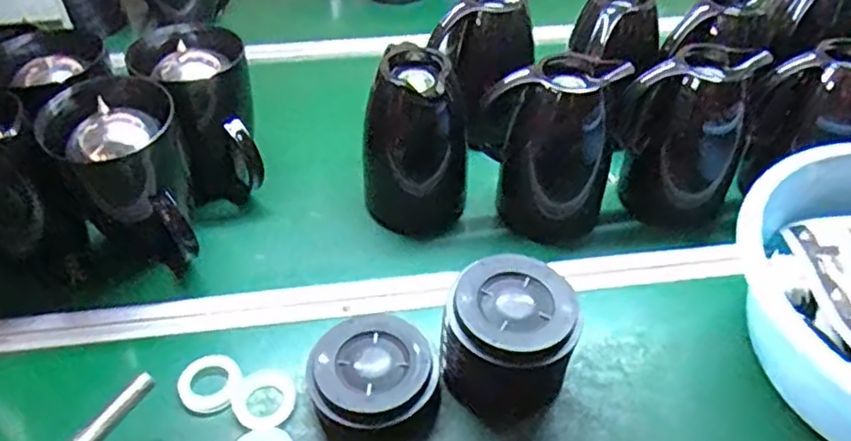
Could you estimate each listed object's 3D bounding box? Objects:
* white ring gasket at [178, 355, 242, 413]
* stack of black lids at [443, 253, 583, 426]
[{"bbox_3d":[-0.211,0.158,0.652,0.058,0.007,0.065,-2,43,-3],"label":"white ring gasket"},{"bbox_3d":[0.079,0.115,0.635,0.120,0.103,0.116,11,44,10],"label":"stack of black lids"}]

